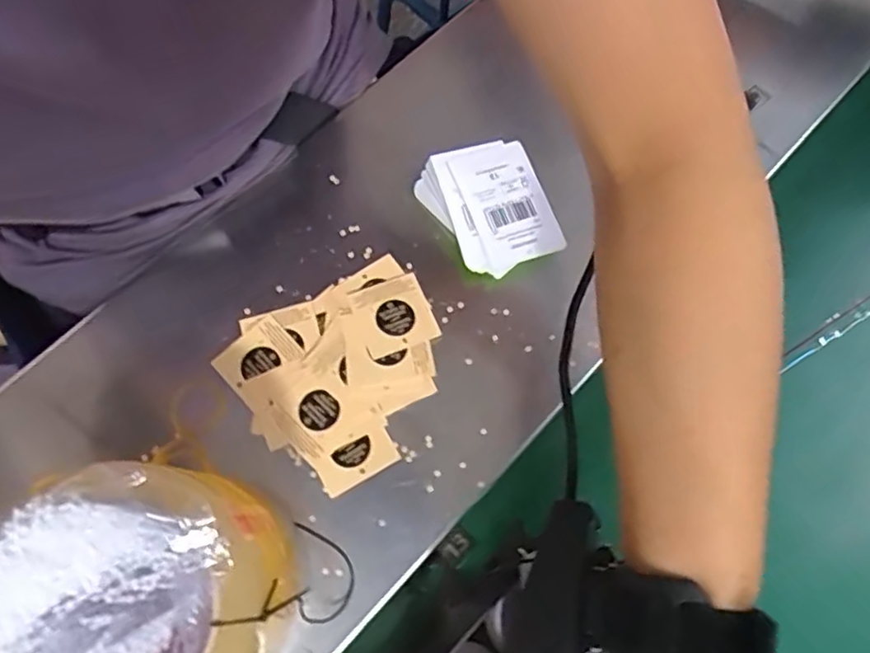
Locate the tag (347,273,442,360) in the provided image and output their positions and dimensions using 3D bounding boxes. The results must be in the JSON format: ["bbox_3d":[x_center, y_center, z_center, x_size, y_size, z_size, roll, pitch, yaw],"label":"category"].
[{"bbox_3d":[-0.024,-0.008,0.368,0.043,0.004,0.044,-21,74,-8],"label":"tag"}]

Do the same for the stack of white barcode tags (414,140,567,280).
[{"bbox_3d":[0.034,-0.074,0.388,0.067,0.015,0.084,-22,74,-8],"label":"stack of white barcode tags"}]

